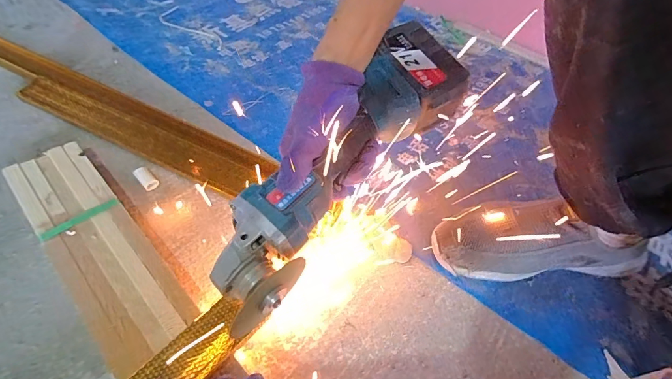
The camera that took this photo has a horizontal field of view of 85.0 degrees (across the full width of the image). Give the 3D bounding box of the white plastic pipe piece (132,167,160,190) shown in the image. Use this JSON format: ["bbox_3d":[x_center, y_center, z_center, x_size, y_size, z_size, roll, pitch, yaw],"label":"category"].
[{"bbox_3d":[-0.266,-0.015,0.514,0.032,0.018,0.020,38,57,25],"label":"white plastic pipe piece"}]

